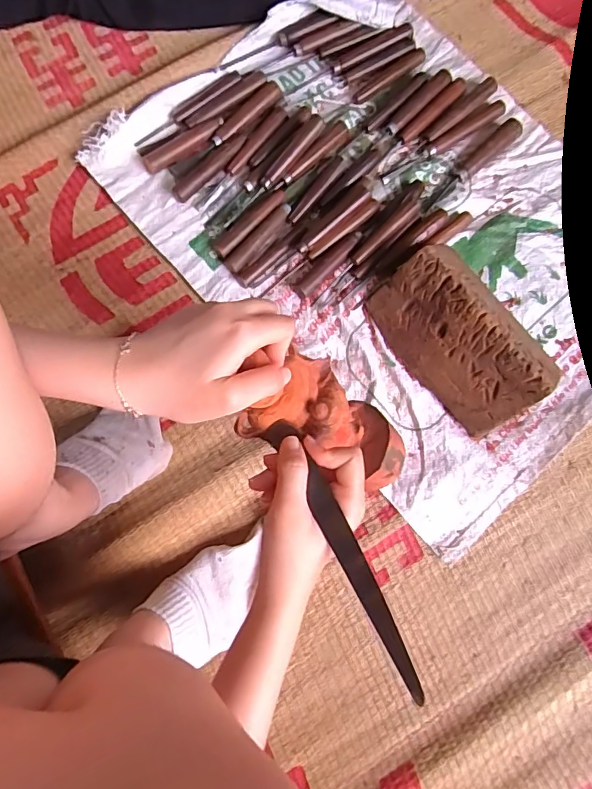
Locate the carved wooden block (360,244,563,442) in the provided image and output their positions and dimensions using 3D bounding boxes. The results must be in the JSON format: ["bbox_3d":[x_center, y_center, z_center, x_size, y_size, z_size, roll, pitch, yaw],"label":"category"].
[{"bbox_3d":[0.184,-0.063,0.539,0.108,0.067,0.203,-40,82,-6],"label":"carved wooden block"}]

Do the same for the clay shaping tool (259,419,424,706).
[{"bbox_3d":[0.030,0.102,0.326,0.025,0.013,0.199,-28,63,-4],"label":"clay shaping tool"}]

